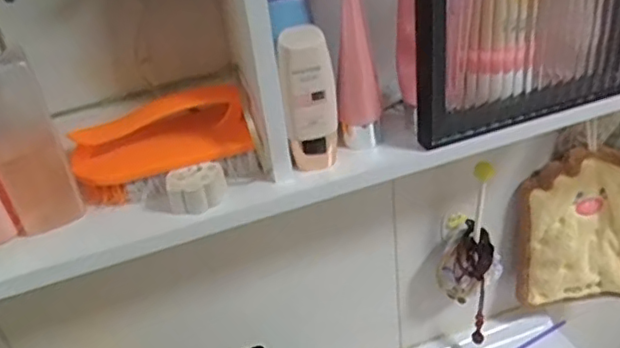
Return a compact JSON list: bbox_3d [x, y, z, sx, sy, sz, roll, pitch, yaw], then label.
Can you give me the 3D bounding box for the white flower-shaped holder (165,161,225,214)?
[{"bbox_3d":[-0.083,0.010,0.452,0.042,0.023,0.030,-16,34,-12],"label":"white flower-shaped holder"}]

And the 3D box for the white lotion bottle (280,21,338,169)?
[{"bbox_3d":[0.000,-0.054,0.454,0.036,0.111,0.030,-7,34,0],"label":"white lotion bottle"}]

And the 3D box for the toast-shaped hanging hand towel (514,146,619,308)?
[{"bbox_3d":[0.321,0.067,0.707,0.156,0.200,0.035,-2,34,8],"label":"toast-shaped hanging hand towel"}]

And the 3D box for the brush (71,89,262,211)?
[{"bbox_3d":[-0.109,-0.022,0.467,0.138,0.061,0.055,-9,34,-2],"label":"brush"}]

